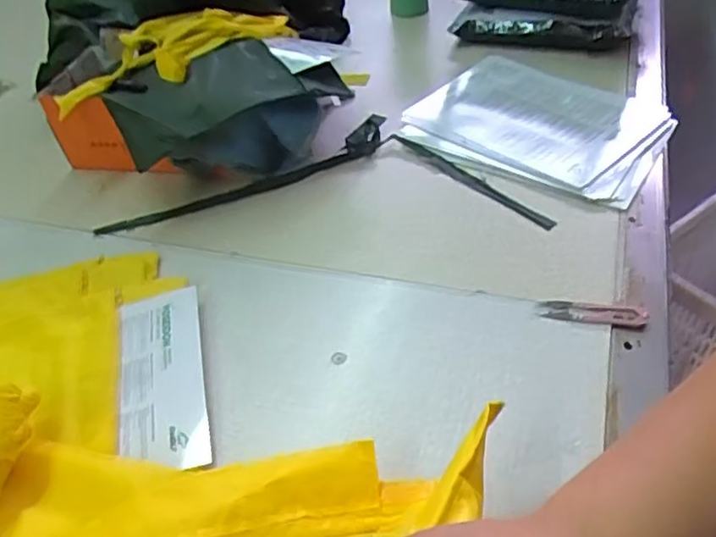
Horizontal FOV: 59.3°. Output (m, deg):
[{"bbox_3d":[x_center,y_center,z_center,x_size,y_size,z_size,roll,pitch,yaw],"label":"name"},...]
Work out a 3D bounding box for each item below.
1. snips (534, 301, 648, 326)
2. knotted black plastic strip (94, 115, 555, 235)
[{"bbox_3d":[0.233,0.044,0.626,0.099,0.006,0.025,4,45,10],"label":"snips"},{"bbox_3d":[-0.038,-0.127,0.820,0.541,0.022,0.231,2,45,8],"label":"knotted black plastic strip"}]

